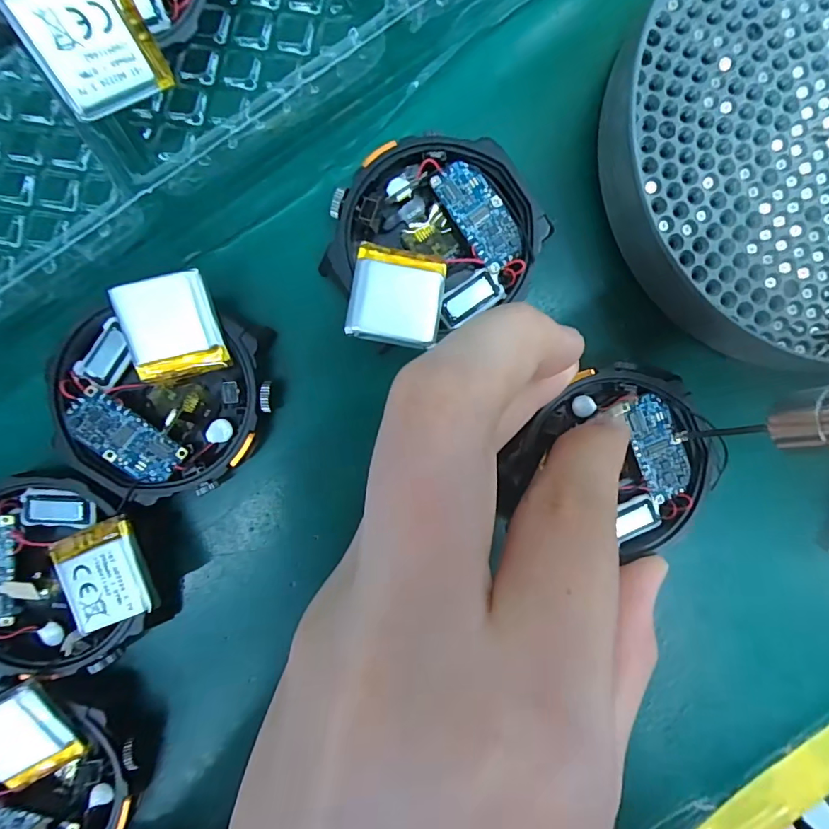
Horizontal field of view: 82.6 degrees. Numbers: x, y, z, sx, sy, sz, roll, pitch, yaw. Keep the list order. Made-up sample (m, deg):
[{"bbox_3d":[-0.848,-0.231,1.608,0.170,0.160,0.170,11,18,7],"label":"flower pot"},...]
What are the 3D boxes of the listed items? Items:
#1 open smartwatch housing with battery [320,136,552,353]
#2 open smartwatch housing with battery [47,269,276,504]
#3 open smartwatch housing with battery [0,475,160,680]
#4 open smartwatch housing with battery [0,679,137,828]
[{"bbox_3d":[0.004,-0.043,0.114,0.052,0.010,0.044,-26,92,-1],"label":"open smartwatch housing with battery"},{"bbox_3d":[-0.060,-0.006,0.112,0.047,0.010,0.050,0,91,-2],"label":"open smartwatch housing with battery"},{"bbox_3d":[-0.089,0.040,0.111,0.051,0.009,0.048,0,91,-2],"label":"open smartwatch housing with battery"},{"bbox_3d":[-0.095,0.094,0.115,0.051,0.012,0.046,-44,93,-1],"label":"open smartwatch housing with battery"}]

